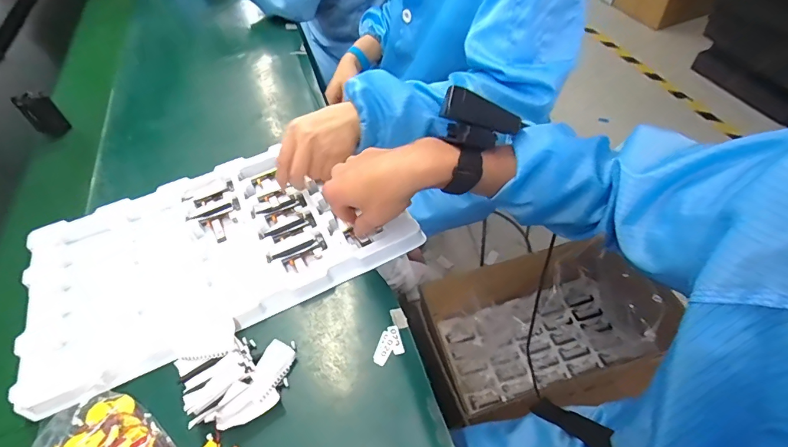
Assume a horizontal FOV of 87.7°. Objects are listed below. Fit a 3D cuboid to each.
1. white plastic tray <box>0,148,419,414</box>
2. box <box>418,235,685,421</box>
[{"bbox_3d":[-0.216,0.022,0.500,0.412,0.034,0.250,-23,54,-16],"label":"white plastic tray"},{"bbox_3d":[0.304,0.242,0.874,0.427,0.275,0.300,-13,51,-2],"label":"box"}]

